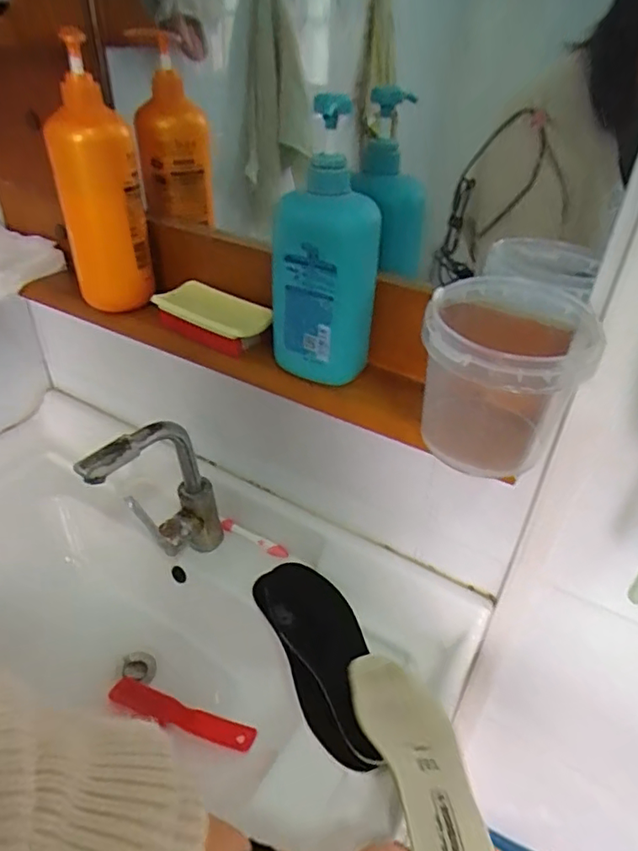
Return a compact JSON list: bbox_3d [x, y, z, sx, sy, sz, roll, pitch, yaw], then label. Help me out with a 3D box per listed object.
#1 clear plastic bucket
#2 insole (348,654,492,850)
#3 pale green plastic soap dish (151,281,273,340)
[{"bbox_3d":[0.141,-0.033,0.453,0.117,0.129,0.144,14,37,15],"label":"clear plastic bucket"},{"bbox_3d":[0.098,0.322,0.533,0.086,0.015,0.273,-5,19,-11],"label":"insole"},{"bbox_3d":[-0.117,-0.128,0.616,0.146,0.024,0.058,23,40,25],"label":"pale green plastic soap dish"}]

